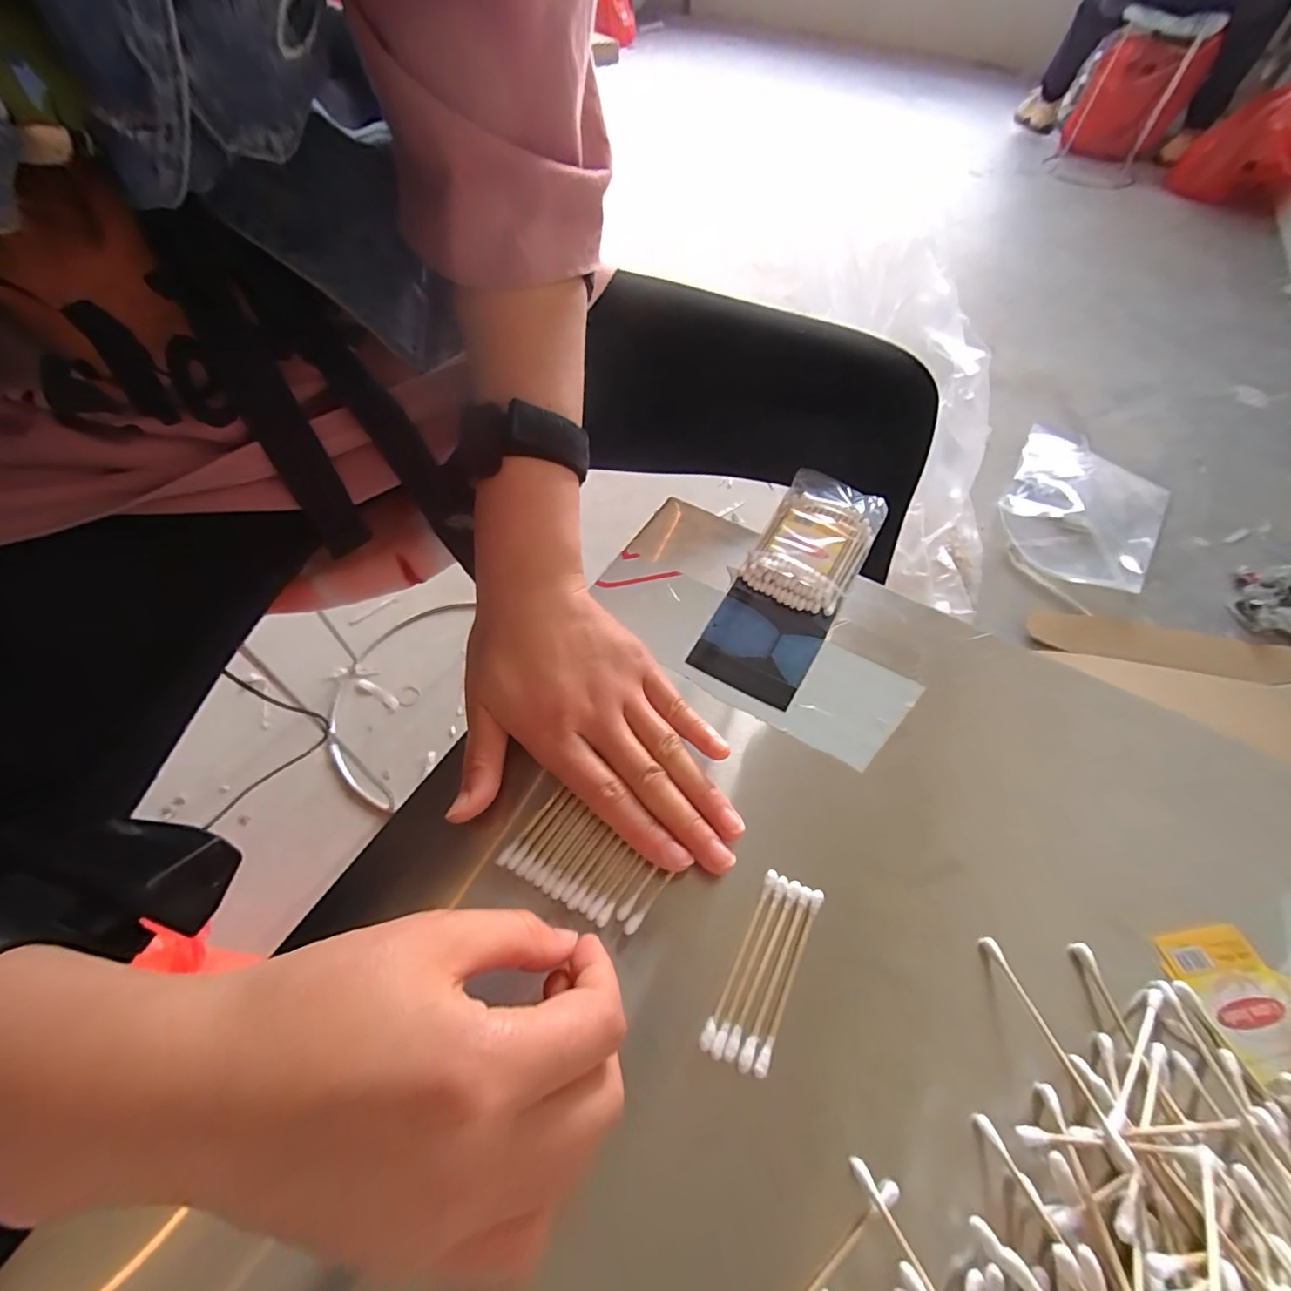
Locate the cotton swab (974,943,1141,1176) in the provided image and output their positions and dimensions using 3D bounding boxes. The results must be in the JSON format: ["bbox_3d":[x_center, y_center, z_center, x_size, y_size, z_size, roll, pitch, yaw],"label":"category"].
[{"bbox_3d":[0.147,0.143,0.199,0.006,0.006,0.072,-4,34,-5],"label":"cotton swab"}]

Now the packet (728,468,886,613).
[{"bbox_3d":[0.110,-0.070,0.351,0.064,0.021,0.110,29,58,18],"label":"packet"}]

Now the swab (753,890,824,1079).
[{"bbox_3d":[0.058,0.132,0.216,0.005,0.004,0.070,24,57,15],"label":"swab"}]

